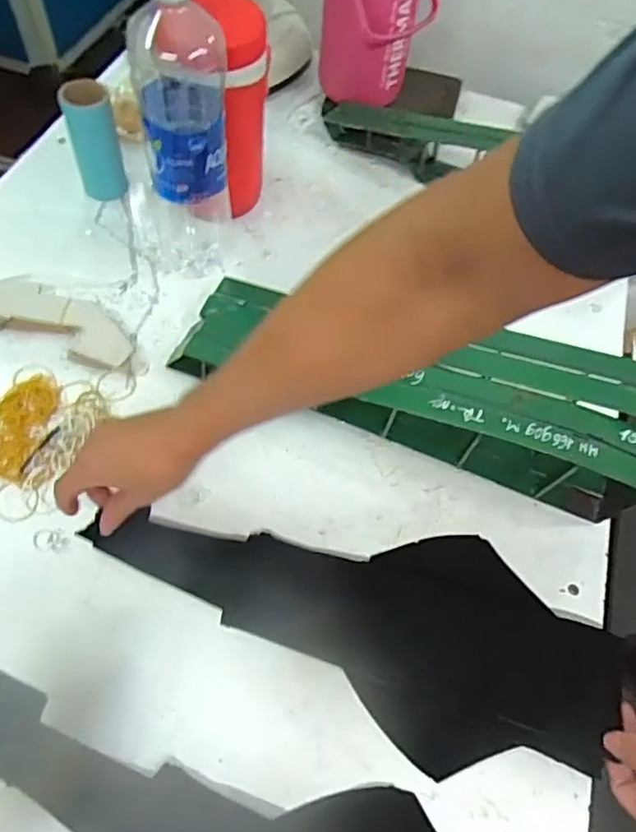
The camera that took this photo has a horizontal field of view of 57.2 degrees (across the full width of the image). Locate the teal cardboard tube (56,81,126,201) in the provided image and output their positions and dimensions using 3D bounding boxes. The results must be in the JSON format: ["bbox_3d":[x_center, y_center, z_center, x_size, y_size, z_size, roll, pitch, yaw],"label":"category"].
[{"bbox_3d":[-0.287,-0.350,0.752,0.058,0.141,0.047,-16,62,-14],"label":"teal cardboard tube"}]

